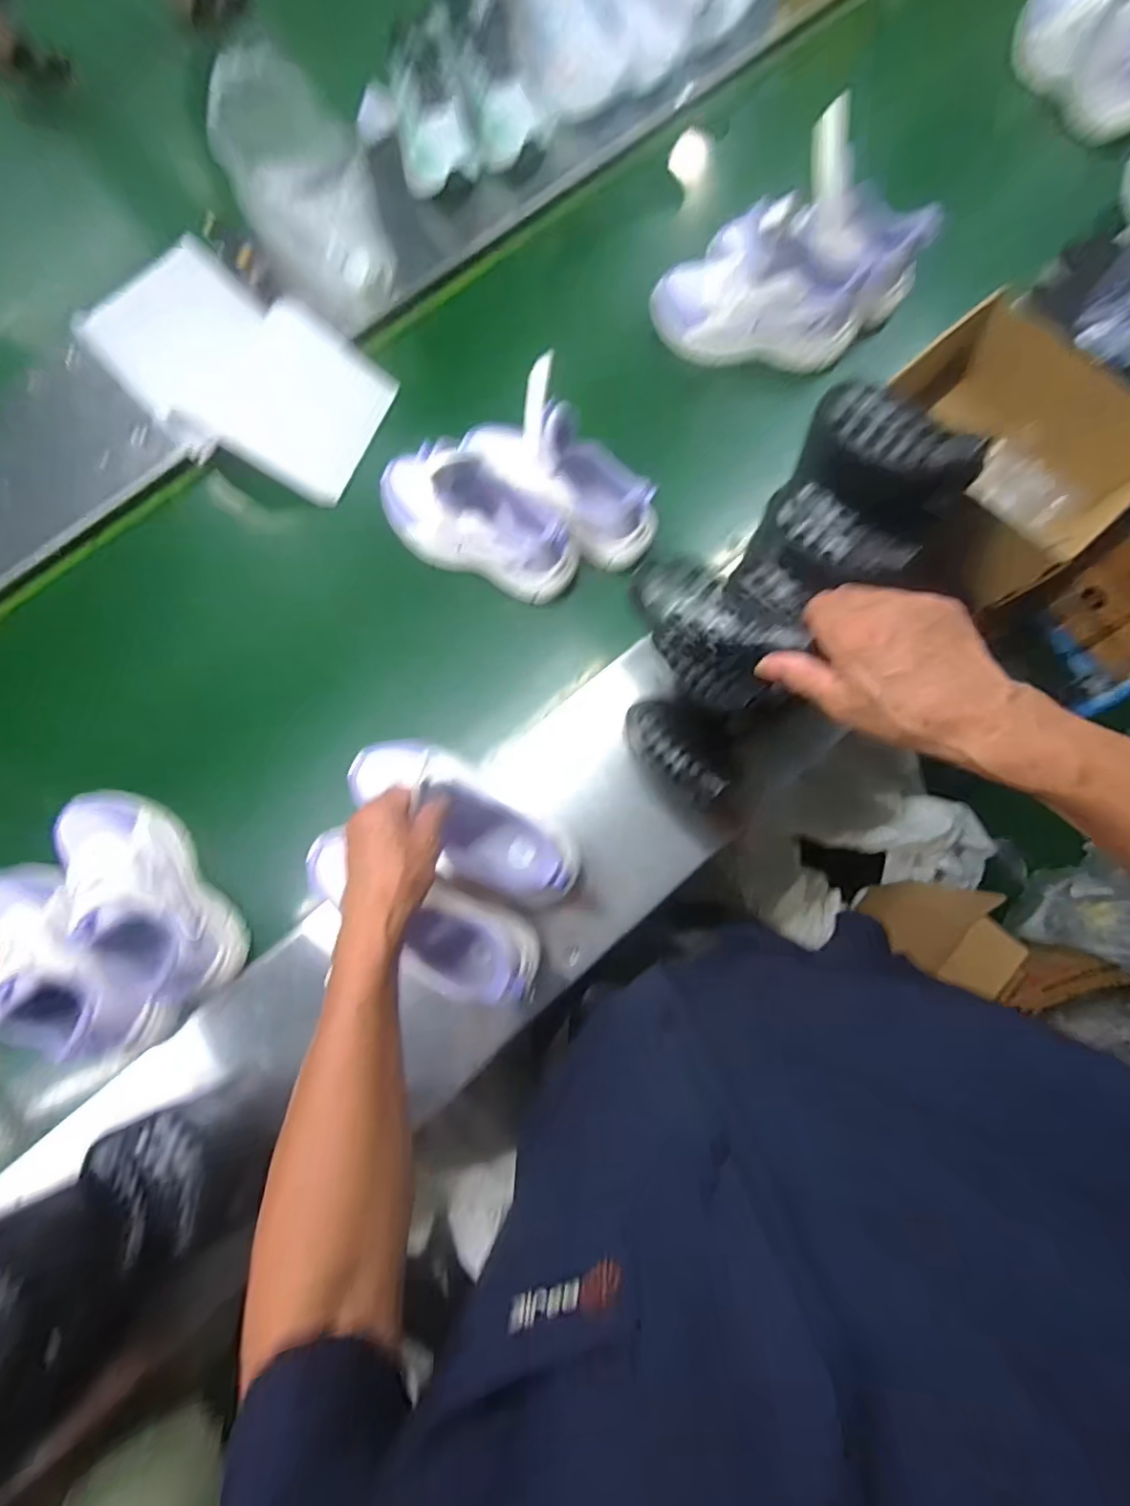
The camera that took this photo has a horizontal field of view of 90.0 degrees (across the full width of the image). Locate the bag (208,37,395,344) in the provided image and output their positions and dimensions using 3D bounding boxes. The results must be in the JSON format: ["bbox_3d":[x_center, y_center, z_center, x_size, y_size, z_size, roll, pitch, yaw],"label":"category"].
[{"bbox_3d":[-0.318,-0.684,0.696,0.158,0.103,0.241,-24,94,-3],"label":"bag"}]

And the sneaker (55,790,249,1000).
[{"bbox_3d":[-0.454,0.145,0.588,0.094,0.119,0.256,-35,83,-4],"label":"sneaker"}]

